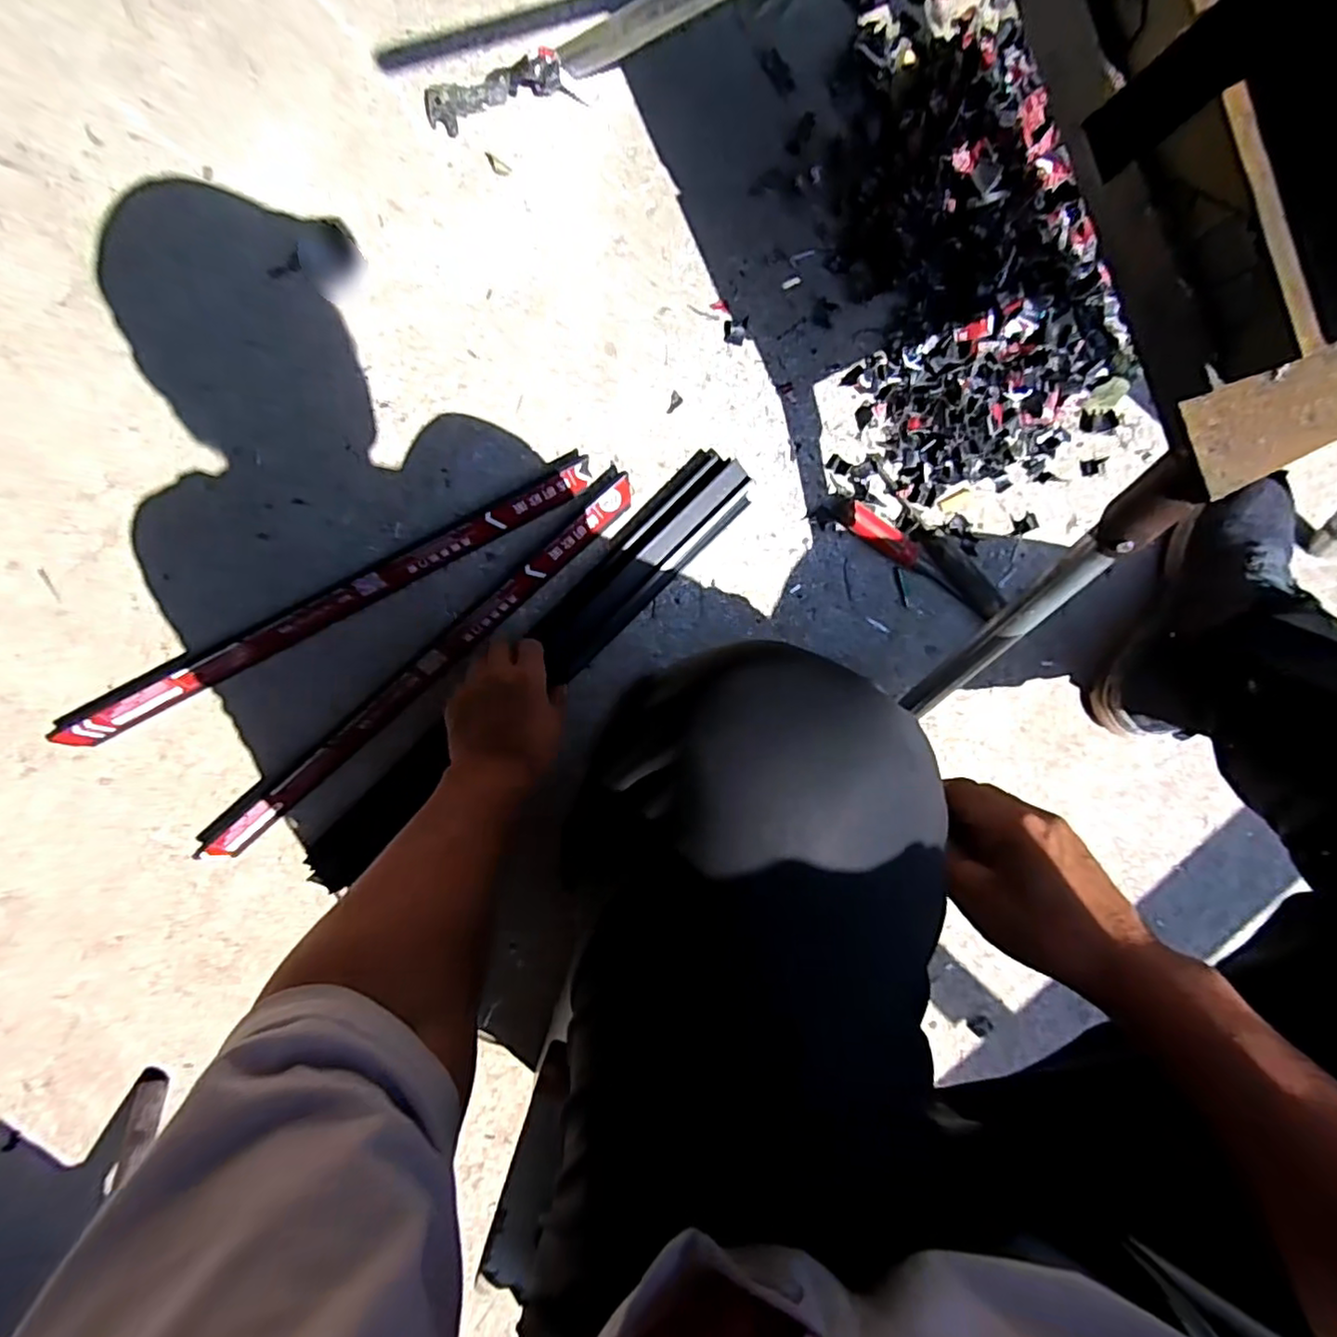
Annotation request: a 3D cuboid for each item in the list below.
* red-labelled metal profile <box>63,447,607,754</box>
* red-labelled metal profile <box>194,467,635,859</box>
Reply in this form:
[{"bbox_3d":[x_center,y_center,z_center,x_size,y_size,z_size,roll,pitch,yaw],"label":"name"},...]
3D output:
[{"bbox_3d":[-0.329,-0.061,0.603,0.556,0.019,0.035,-27,99,1],"label":"red-labelled metal profile"},{"bbox_3d":[-0.250,0.006,0.622,0.551,0.031,0.044,-41,98,3],"label":"red-labelled metal profile"}]

